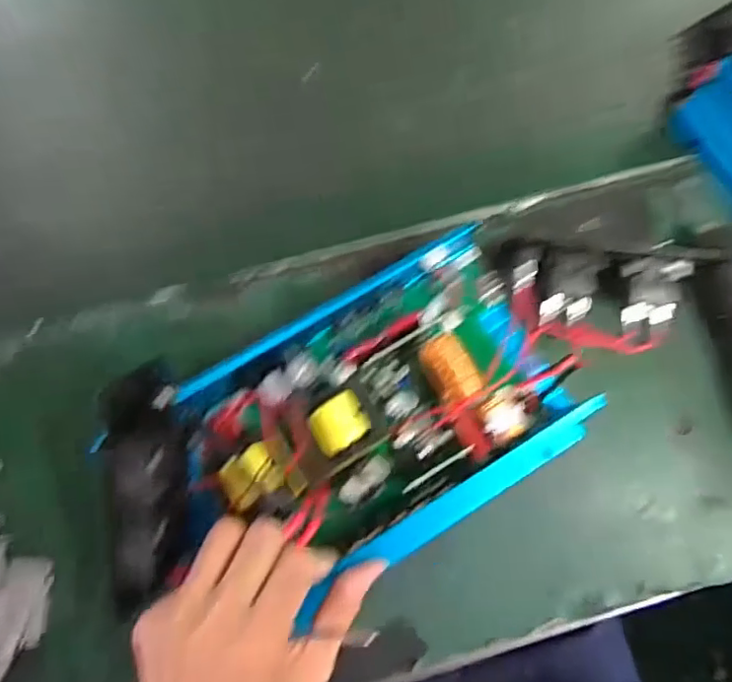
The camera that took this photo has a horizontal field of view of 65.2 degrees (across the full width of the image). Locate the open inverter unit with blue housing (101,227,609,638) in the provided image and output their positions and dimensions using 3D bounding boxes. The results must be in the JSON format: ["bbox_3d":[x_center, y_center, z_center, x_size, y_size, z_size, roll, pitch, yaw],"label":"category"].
[{"bbox_3d":[-0.011,0.050,0.336,0.269,0.083,0.152,-30,76,-8],"label":"open inverter unit with blue housing"}]

